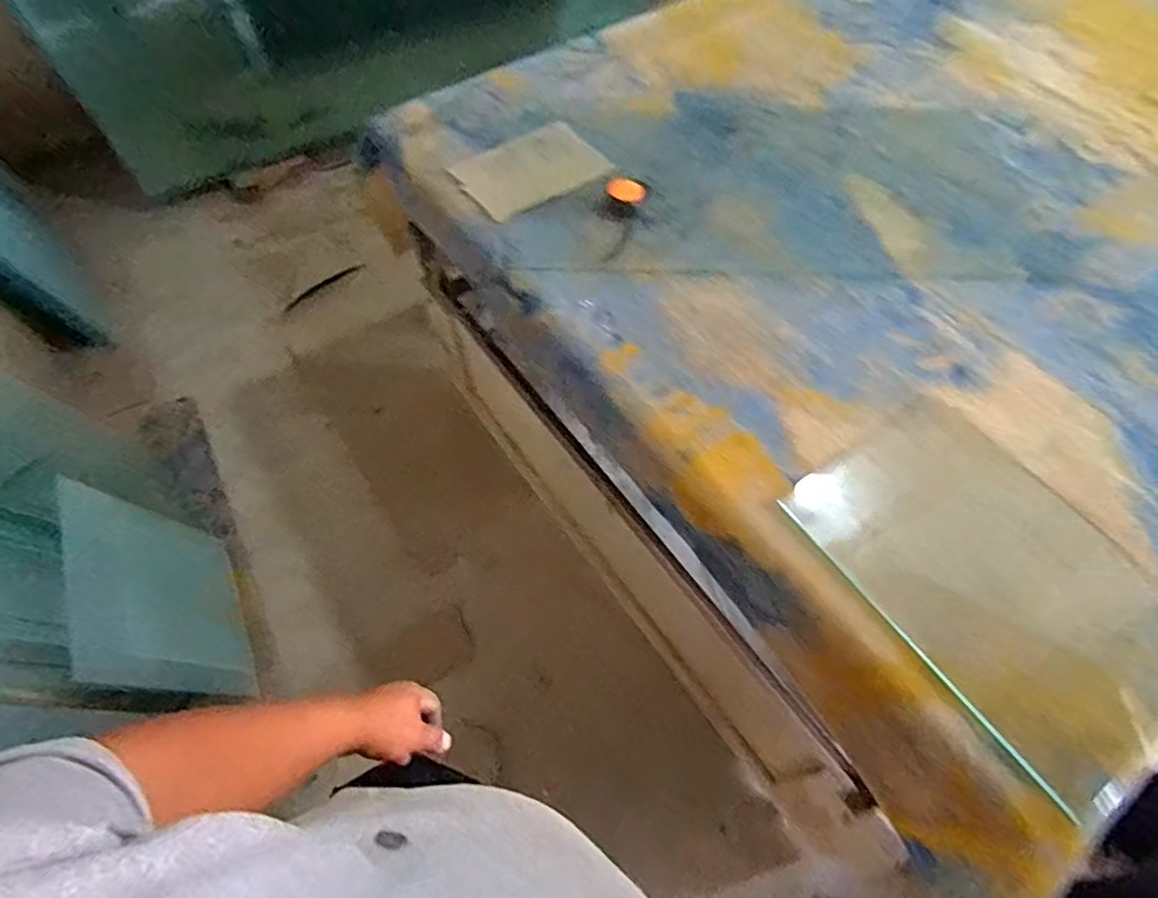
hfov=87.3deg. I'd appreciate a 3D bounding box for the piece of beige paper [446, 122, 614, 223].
[{"bbox_3d":[-0.095,-0.533,1.160,0.264,0.017,0.203,-31,63,-18],"label":"piece of beige paper"}]

